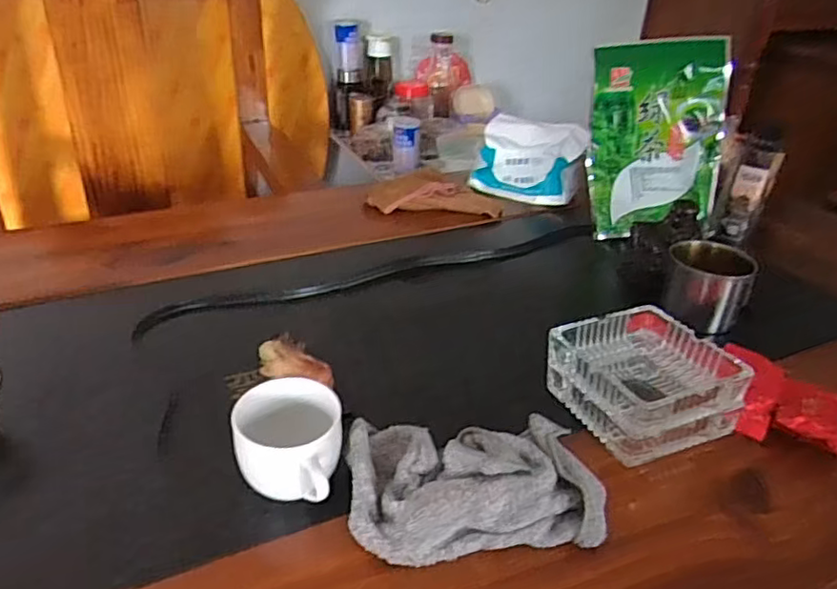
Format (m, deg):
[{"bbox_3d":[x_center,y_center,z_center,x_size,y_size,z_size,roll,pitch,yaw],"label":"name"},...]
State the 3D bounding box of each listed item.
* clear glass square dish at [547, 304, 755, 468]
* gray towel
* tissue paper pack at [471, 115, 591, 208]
[{"bbox_3d":[0.188,0.075,0.547,0.118,0.070,0.125,-13,35,-25],"label":"clear glass square dish"},{"bbox_3d":[0.039,0.131,0.464,0.174,0.049,0.109,-1,32,-8],"label":"gray towel"},{"bbox_3d":[0.171,-0.203,0.977,0.161,0.120,0.060,15,9,28],"label":"tissue paper pack"}]

